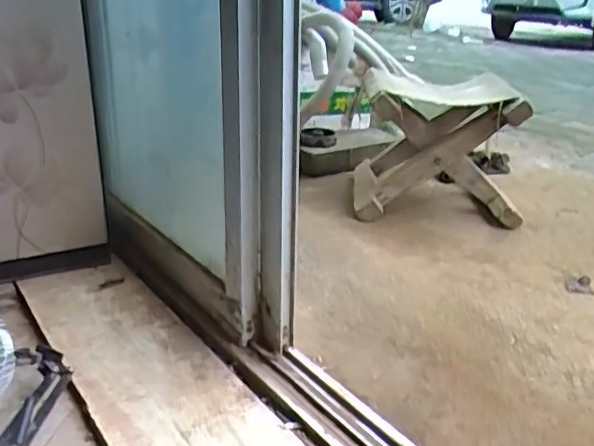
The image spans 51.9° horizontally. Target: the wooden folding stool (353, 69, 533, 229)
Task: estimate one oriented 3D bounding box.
[{"bbox_3d":[0.241,-0.125,1.083,0.274,0.233,0.217,1,23,0],"label":"wooden folding stool"}]

